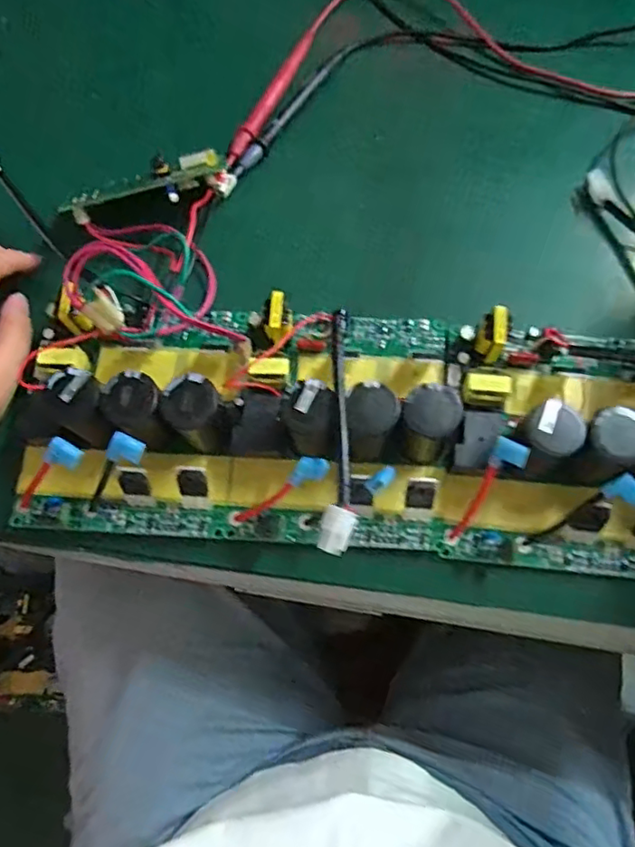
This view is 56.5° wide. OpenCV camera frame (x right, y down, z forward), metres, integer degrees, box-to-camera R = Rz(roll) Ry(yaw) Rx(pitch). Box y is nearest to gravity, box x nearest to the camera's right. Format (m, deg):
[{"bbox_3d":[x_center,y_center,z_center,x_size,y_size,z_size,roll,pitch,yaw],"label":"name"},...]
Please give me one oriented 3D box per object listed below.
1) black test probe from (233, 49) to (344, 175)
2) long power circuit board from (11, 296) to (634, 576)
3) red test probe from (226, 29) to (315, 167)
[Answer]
[{"bbox_3d":[-0.020,-0.218,0.411,0.011,0.008,0.127,32,76,12],"label":"black test probe"},{"bbox_3d":[0.062,0.002,0.321,0.488,0.064,0.147,4,72,4],"label":"long power circuit board"},{"bbox_3d":[-0.031,-0.235,0.419,0.013,0.010,0.132,21,74,9],"label":"red test probe"}]

